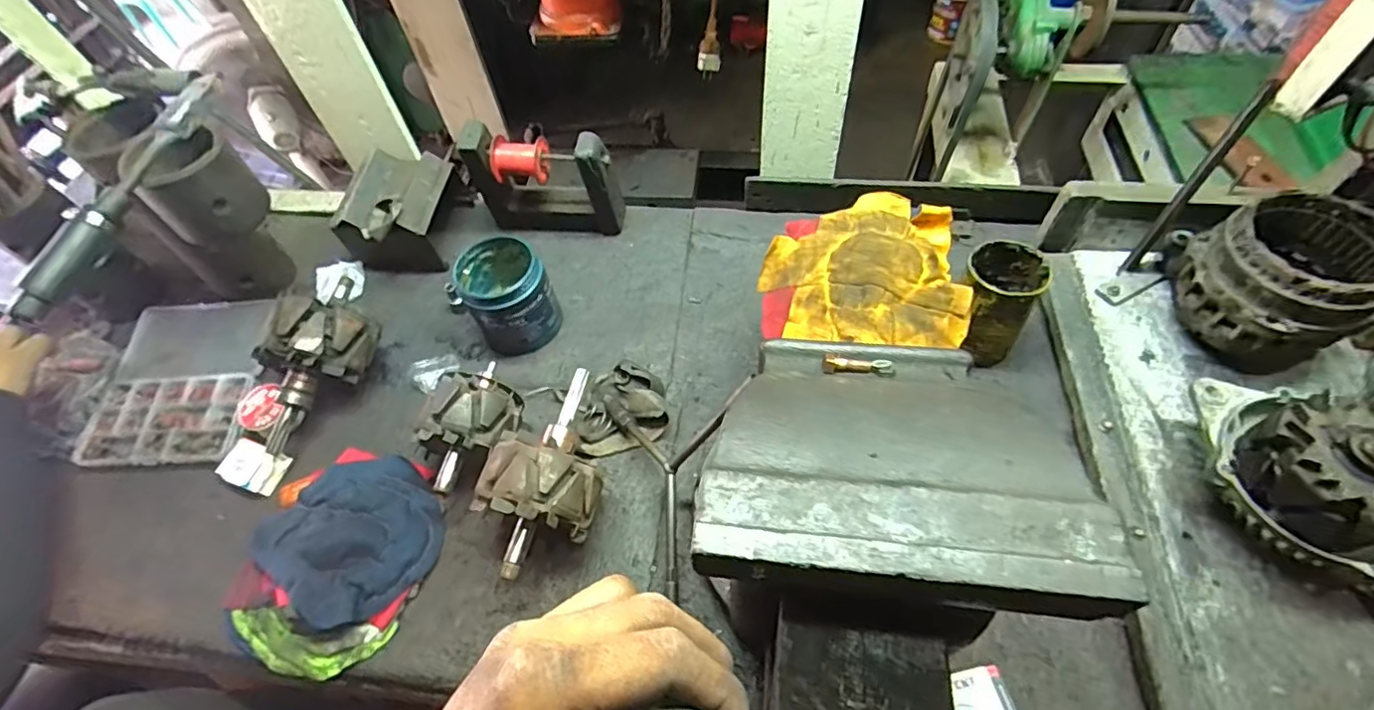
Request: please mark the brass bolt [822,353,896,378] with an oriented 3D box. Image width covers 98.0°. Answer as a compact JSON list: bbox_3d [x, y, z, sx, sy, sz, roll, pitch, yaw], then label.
[{"bbox_3d":[0.120,0.008,0.417,0.048,0.009,0.013,5,57,8],"label":"brass bolt"}]

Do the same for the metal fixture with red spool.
[{"bbox_3d":[-0.169,-0.198,0.713,0.171,0.144,0.047,4,57,6],"label":"metal fixture with red spool"}]

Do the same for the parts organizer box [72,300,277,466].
[{"bbox_3d":[-0.565,0.029,0.683,0.173,0.042,0.200,-5,56,1],"label":"parts organizer box"}]

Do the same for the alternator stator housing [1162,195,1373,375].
[{"bbox_3d":[0.534,-0.062,0.551,0.134,0.127,0.132,22,61,18],"label":"alternator stator housing"}]

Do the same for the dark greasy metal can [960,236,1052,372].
[{"bbox_3d":[0.310,-0.052,0.609,0.067,0.112,0.078,20,60,16],"label":"dark greasy metal can"}]

